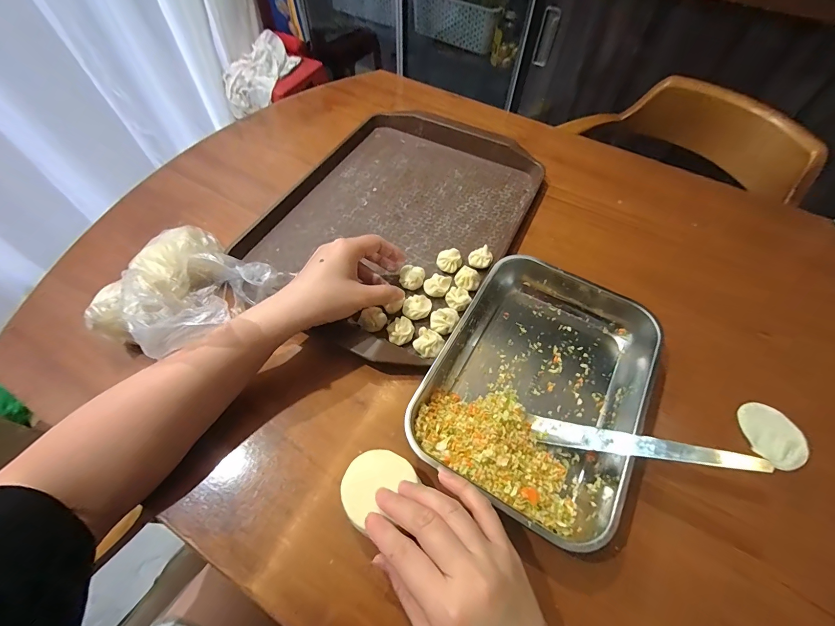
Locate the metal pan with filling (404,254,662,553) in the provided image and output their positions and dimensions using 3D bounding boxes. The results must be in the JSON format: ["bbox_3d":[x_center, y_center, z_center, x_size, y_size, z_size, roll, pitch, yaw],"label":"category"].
[{"bbox_3d":[0.122,0.061,0.361,0.183,0.041,0.259,27,60,14],"label":"metal pan with filling"}]

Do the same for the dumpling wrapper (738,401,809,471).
[{"bbox_3d":[0.345,0.120,0.352,0.057,0.011,0.057,1,57,-2],"label":"dumpling wrapper"}]

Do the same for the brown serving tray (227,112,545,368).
[{"bbox_3d":[-0.023,-0.137,0.485,0.294,0.025,0.402,25,60,13],"label":"brown serving tray"}]

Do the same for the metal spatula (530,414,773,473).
[{"bbox_3d":[0.182,0.111,0.306,0.166,0.008,0.021,0,52,33],"label":"metal spatula"}]

